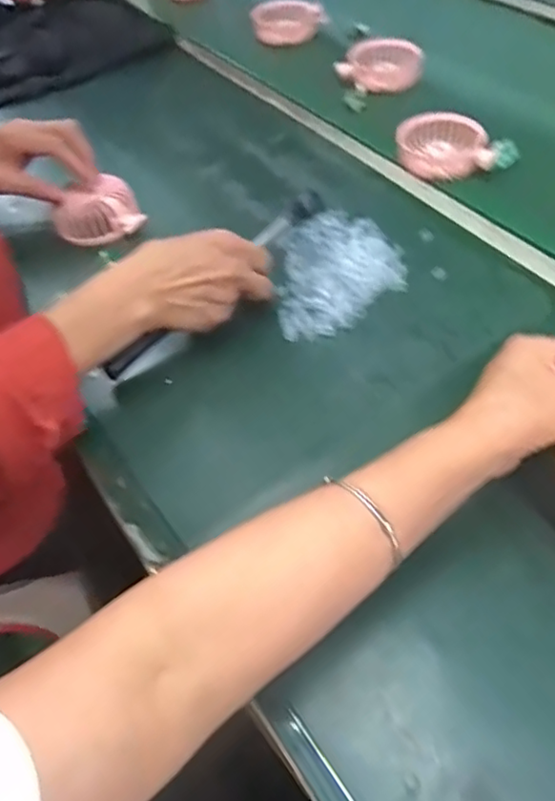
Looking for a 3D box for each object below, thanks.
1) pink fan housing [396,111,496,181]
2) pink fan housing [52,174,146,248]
[{"bbox_3d":[0.182,-0.280,0.689,0.096,0.039,0.089,2,50,7],"label":"pink fan housing"},{"bbox_3d":[-0.188,-0.200,0.660,0.077,0.040,0.081,-25,82,0],"label":"pink fan housing"}]

